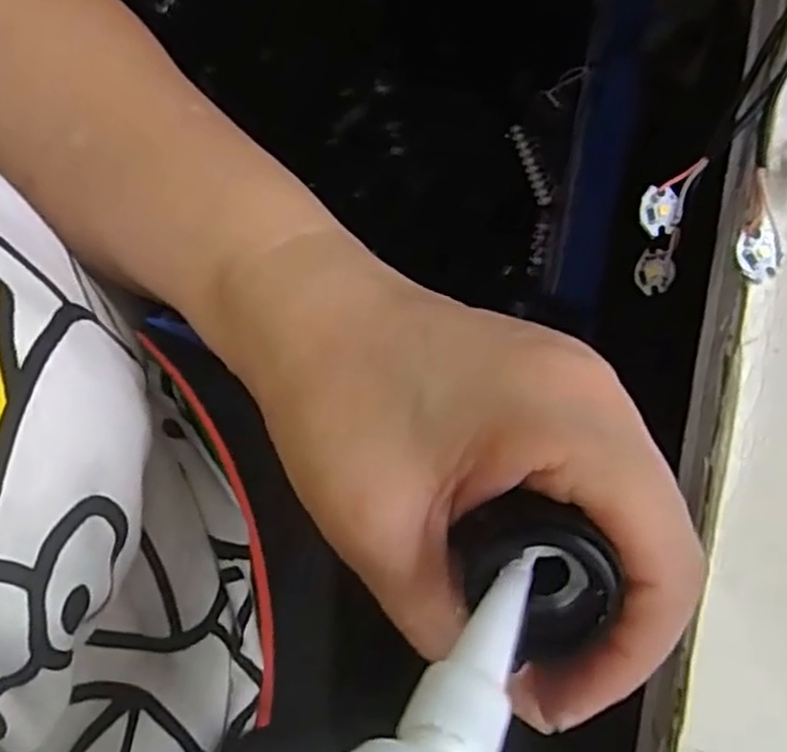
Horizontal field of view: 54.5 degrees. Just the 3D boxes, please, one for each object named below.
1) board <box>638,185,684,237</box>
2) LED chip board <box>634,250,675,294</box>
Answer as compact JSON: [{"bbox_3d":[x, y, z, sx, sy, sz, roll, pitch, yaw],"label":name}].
[{"bbox_3d":[0.081,-0.050,0.232,0.016,0.004,0.014,6,106,-20],"label":"board"},{"bbox_3d":[0.086,-0.034,0.252,0.004,0.014,0.014,-13,106,-36],"label":"LED chip board"}]

